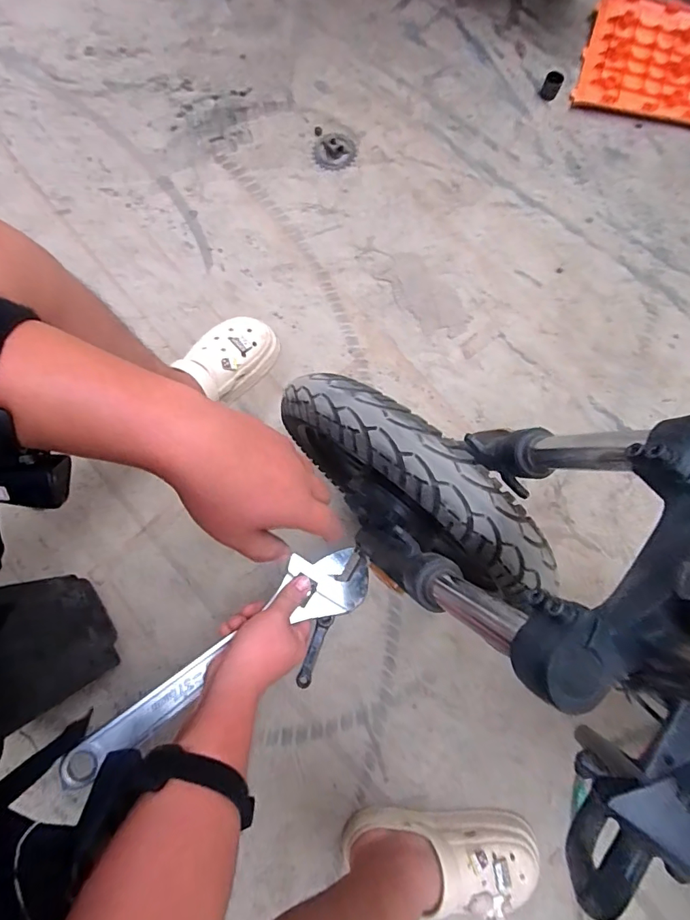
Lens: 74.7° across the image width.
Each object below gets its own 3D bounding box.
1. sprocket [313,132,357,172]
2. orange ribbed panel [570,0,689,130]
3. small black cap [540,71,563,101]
[{"bbox_3d":[-0.021,-0.614,0.899,0.087,0.009,0.080,0,78,0],"label":"sprocket"},{"bbox_3d":[0.656,-0.806,0.919,0.331,0.042,0.281,15,79,3],"label":"orange ribbed panel"},{"bbox_3d":[0.416,-0.752,0.906,0.034,0.027,0.039,25,80,5],"label":"small black cap"}]

